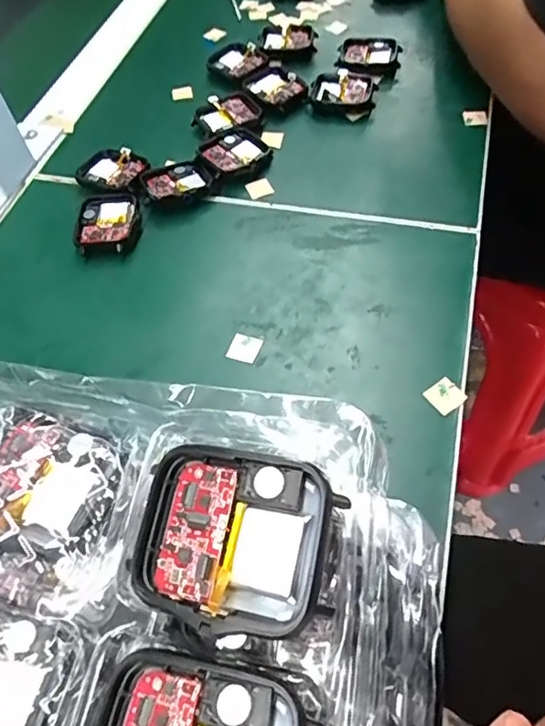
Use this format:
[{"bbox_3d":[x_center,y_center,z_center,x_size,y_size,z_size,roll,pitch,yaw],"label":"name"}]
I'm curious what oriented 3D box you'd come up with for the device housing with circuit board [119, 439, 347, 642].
[{"bbox_3d":[-0.010,0.039,0.125,0.045,0.011,0.036,10,60,10],"label":"device housing with circuit board"}]

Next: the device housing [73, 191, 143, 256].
[{"bbox_3d":[-0.102,-0.086,0.340,0.038,0.007,0.047,-2,59,3],"label":"device housing"}]

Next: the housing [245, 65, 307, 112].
[{"bbox_3d":[0.001,-0.205,0.409,0.037,0.009,0.043,-35,63,-16],"label":"housing"}]

